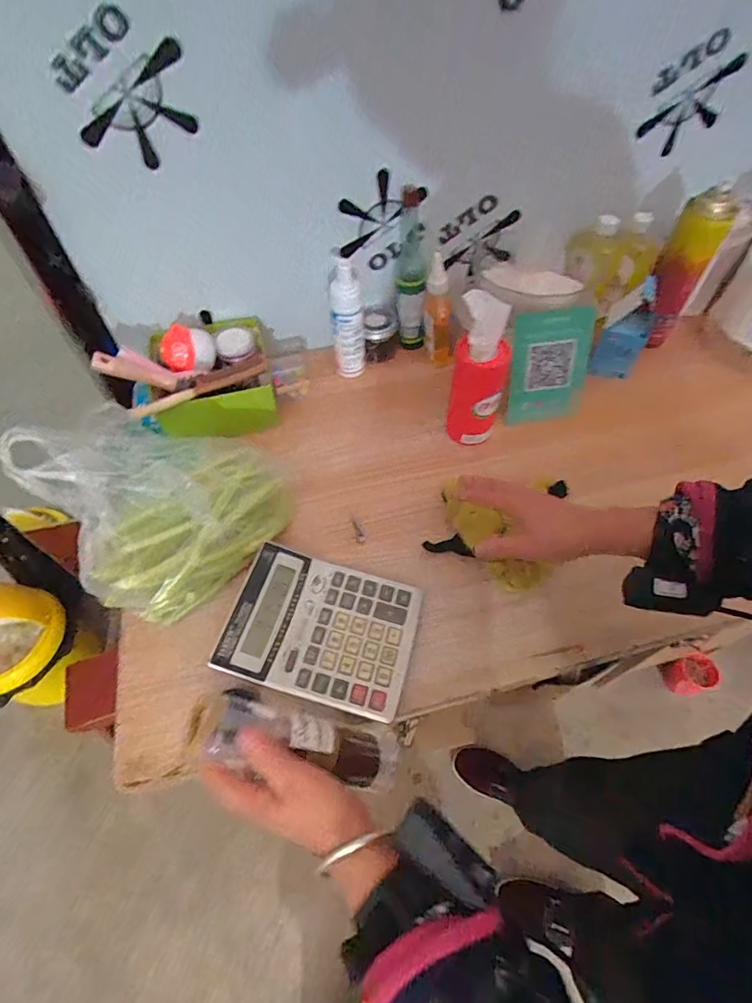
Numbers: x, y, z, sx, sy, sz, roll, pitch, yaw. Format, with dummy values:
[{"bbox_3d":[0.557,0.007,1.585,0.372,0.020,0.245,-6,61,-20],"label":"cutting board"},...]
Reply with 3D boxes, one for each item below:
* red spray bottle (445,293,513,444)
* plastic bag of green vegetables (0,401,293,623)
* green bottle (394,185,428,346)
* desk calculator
[{"bbox_3d":[0.136,-0.164,0.628,0.073,0.215,0.056,8,56,5],"label":"red spray bottle"},{"bbox_3d":[-0.236,-0.015,0.541,0.248,0.142,0.211,-37,63,-23],"label":"plastic bag of green vegetables"},{"bbox_3d":[0.060,-0.349,0.733,0.056,0.221,0.061,4,55,2],"label":"green bottle"},{"bbox_3d":[-0.057,0.139,0.520,0.194,0.031,0.147,14,56,5],"label":"desk calculator"}]

